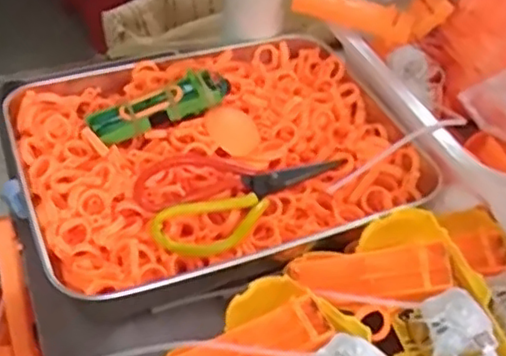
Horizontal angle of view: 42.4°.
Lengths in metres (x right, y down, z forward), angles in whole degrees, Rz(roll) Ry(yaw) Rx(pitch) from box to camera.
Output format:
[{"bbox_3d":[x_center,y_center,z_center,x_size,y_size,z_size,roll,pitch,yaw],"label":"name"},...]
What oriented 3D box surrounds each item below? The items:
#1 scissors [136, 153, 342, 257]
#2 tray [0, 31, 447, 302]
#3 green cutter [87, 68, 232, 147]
[{"bbox_3d":[-0.016,0.000,0.509,0.162,0.014,0.090,-31,54,-31],"label":"scissors"},{"bbox_3d":[-0.028,-0.030,0.529,0.305,0.041,0.240,-13,47,-18],"label":"tray"},{"bbox_3d":[-0.076,-0.059,0.547,0.119,0.023,0.034,-22,49,-9],"label":"green cutter"}]

